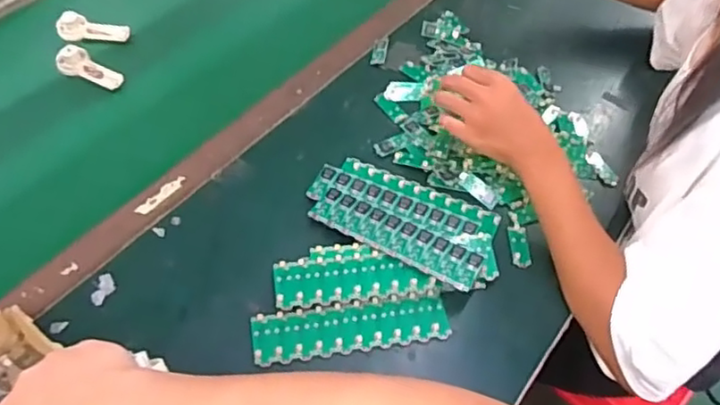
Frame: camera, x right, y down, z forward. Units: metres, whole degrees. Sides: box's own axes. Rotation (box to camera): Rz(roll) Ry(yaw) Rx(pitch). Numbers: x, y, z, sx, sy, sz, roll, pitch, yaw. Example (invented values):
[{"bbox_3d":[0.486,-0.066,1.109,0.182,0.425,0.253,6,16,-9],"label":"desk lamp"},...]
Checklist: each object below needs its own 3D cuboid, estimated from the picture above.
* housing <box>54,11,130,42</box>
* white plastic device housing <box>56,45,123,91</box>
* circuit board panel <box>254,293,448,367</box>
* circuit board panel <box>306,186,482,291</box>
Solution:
[{"bbox_3d":[-0.358,-0.234,0.831,0.093,0.022,0.028,8,54,1],"label":"housing"},{"bbox_3d":[-0.344,-0.168,0.786,0.086,0.019,0.039,28,57,15],"label":"white plastic device housing"},{"bbox_3d":[-0.008,0.118,0.595,0.184,0.008,0.047,-7,55,-9],"label":"circuit board panel"},{"bbox_3d":[0.036,0.035,0.642,0.184,0.005,0.045,24,56,20],"label":"circuit board panel"}]

